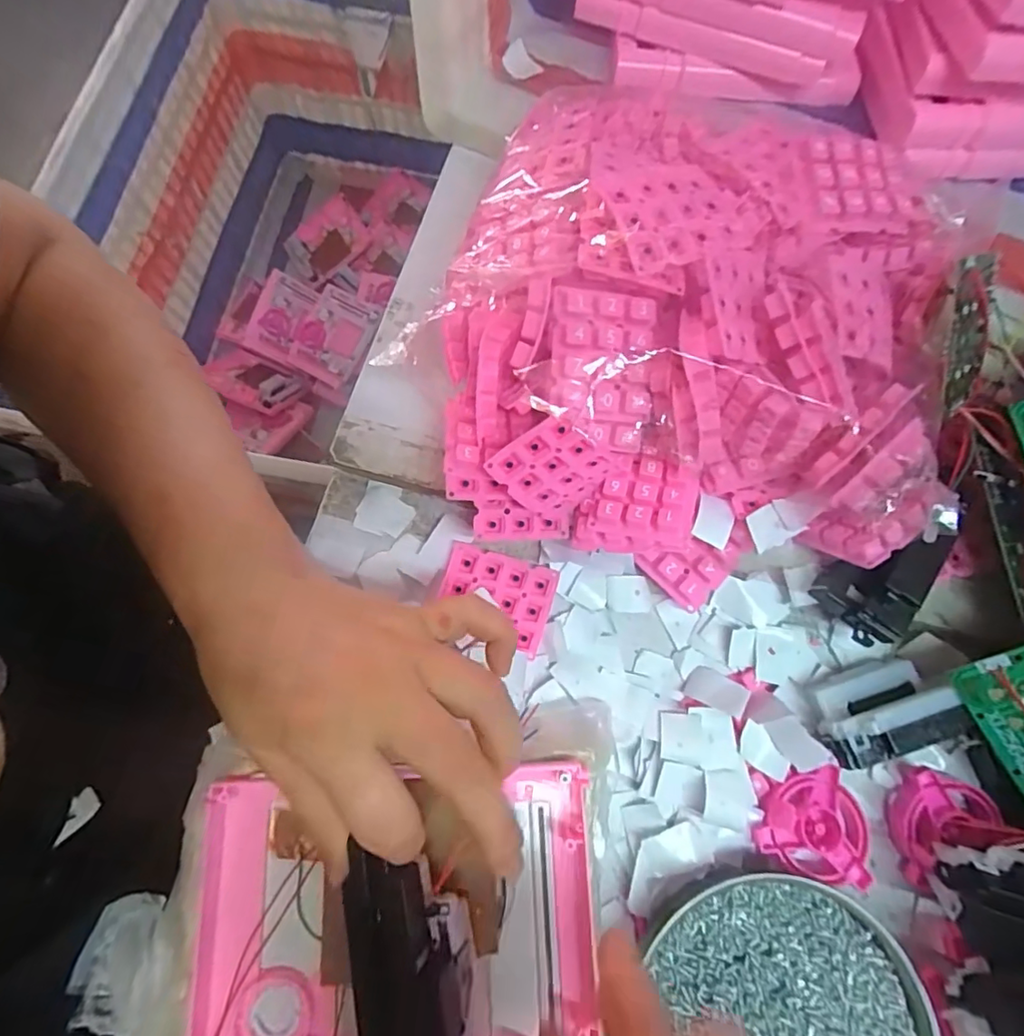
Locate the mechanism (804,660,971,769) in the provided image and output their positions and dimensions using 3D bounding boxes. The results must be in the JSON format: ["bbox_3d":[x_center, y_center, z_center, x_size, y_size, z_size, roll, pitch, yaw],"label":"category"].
[{"bbox_3d":[0.182,0.095,0.276,0.063,0.029,0.038,-17,75,-6],"label":"mechanism"}]

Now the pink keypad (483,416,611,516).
[{"bbox_3d":[0.020,-0.023,0.274,0.046,0.053,0.007,-35,38,25],"label":"pink keypad"}]

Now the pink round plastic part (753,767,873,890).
[{"bbox_3d":[0.147,0.147,0.270,0.052,0.009,0.049,0,74,-1],"label":"pink round plastic part"}]

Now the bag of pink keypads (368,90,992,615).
[{"bbox_3d":[0.091,-0.092,0.292,0.254,0.107,0.231,18,75,4],"label":"bag of pink keypads"}]

